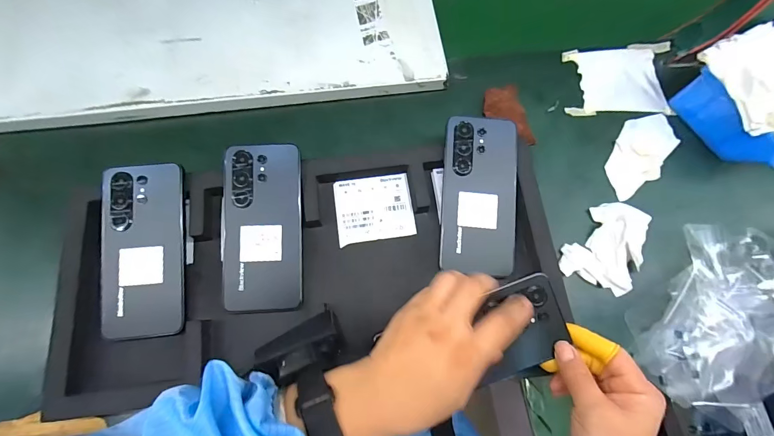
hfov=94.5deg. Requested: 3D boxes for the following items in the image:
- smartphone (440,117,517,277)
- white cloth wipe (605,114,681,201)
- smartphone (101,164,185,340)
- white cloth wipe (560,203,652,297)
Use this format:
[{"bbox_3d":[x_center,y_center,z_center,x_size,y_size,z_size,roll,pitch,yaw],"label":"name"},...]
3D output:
[{"bbox_3d":[0.098,-0.026,0.378,0.077,0.004,0.164,5,83,-2],"label":"smartphone"},{"bbox_3d":[0.304,-0.081,0.425,0.057,0.015,0.128,36,74,10],"label":"white cloth wipe"},{"bbox_3d":[-0.241,0.029,0.354,0.077,0.008,0.169,-6,80,-7],"label":"smartphone"},{"bbox_3d":[0.238,0.024,0.385,0.075,0.025,0.096,21,72,5],"label":"white cloth wipe"}]

